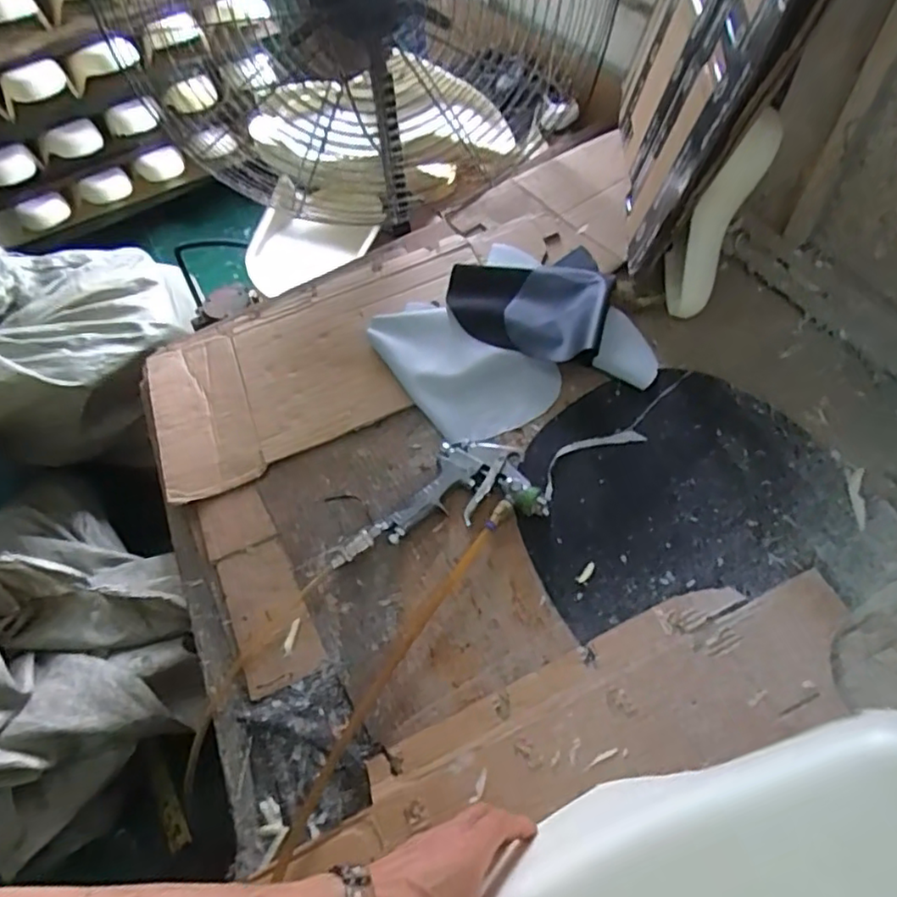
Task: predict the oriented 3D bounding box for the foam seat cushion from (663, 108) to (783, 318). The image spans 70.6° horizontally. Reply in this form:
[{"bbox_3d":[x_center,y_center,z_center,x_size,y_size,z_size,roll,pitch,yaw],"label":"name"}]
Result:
[{"bbox_3d":[0.321,-0.271,0.758,0.069,0.232,0.065,38,47,23],"label":"foam seat cushion"}]

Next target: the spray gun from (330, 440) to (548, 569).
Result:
[{"bbox_3d":[-0.018,0.051,0.709,0.229,0.041,0.109,-10,56,-3],"label":"spray gun"}]

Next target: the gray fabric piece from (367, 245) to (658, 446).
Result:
[{"bbox_3d":[0.069,-0.156,0.802,0.317,0.035,0.280,-19,57,-9],"label":"gray fabric piece"}]

